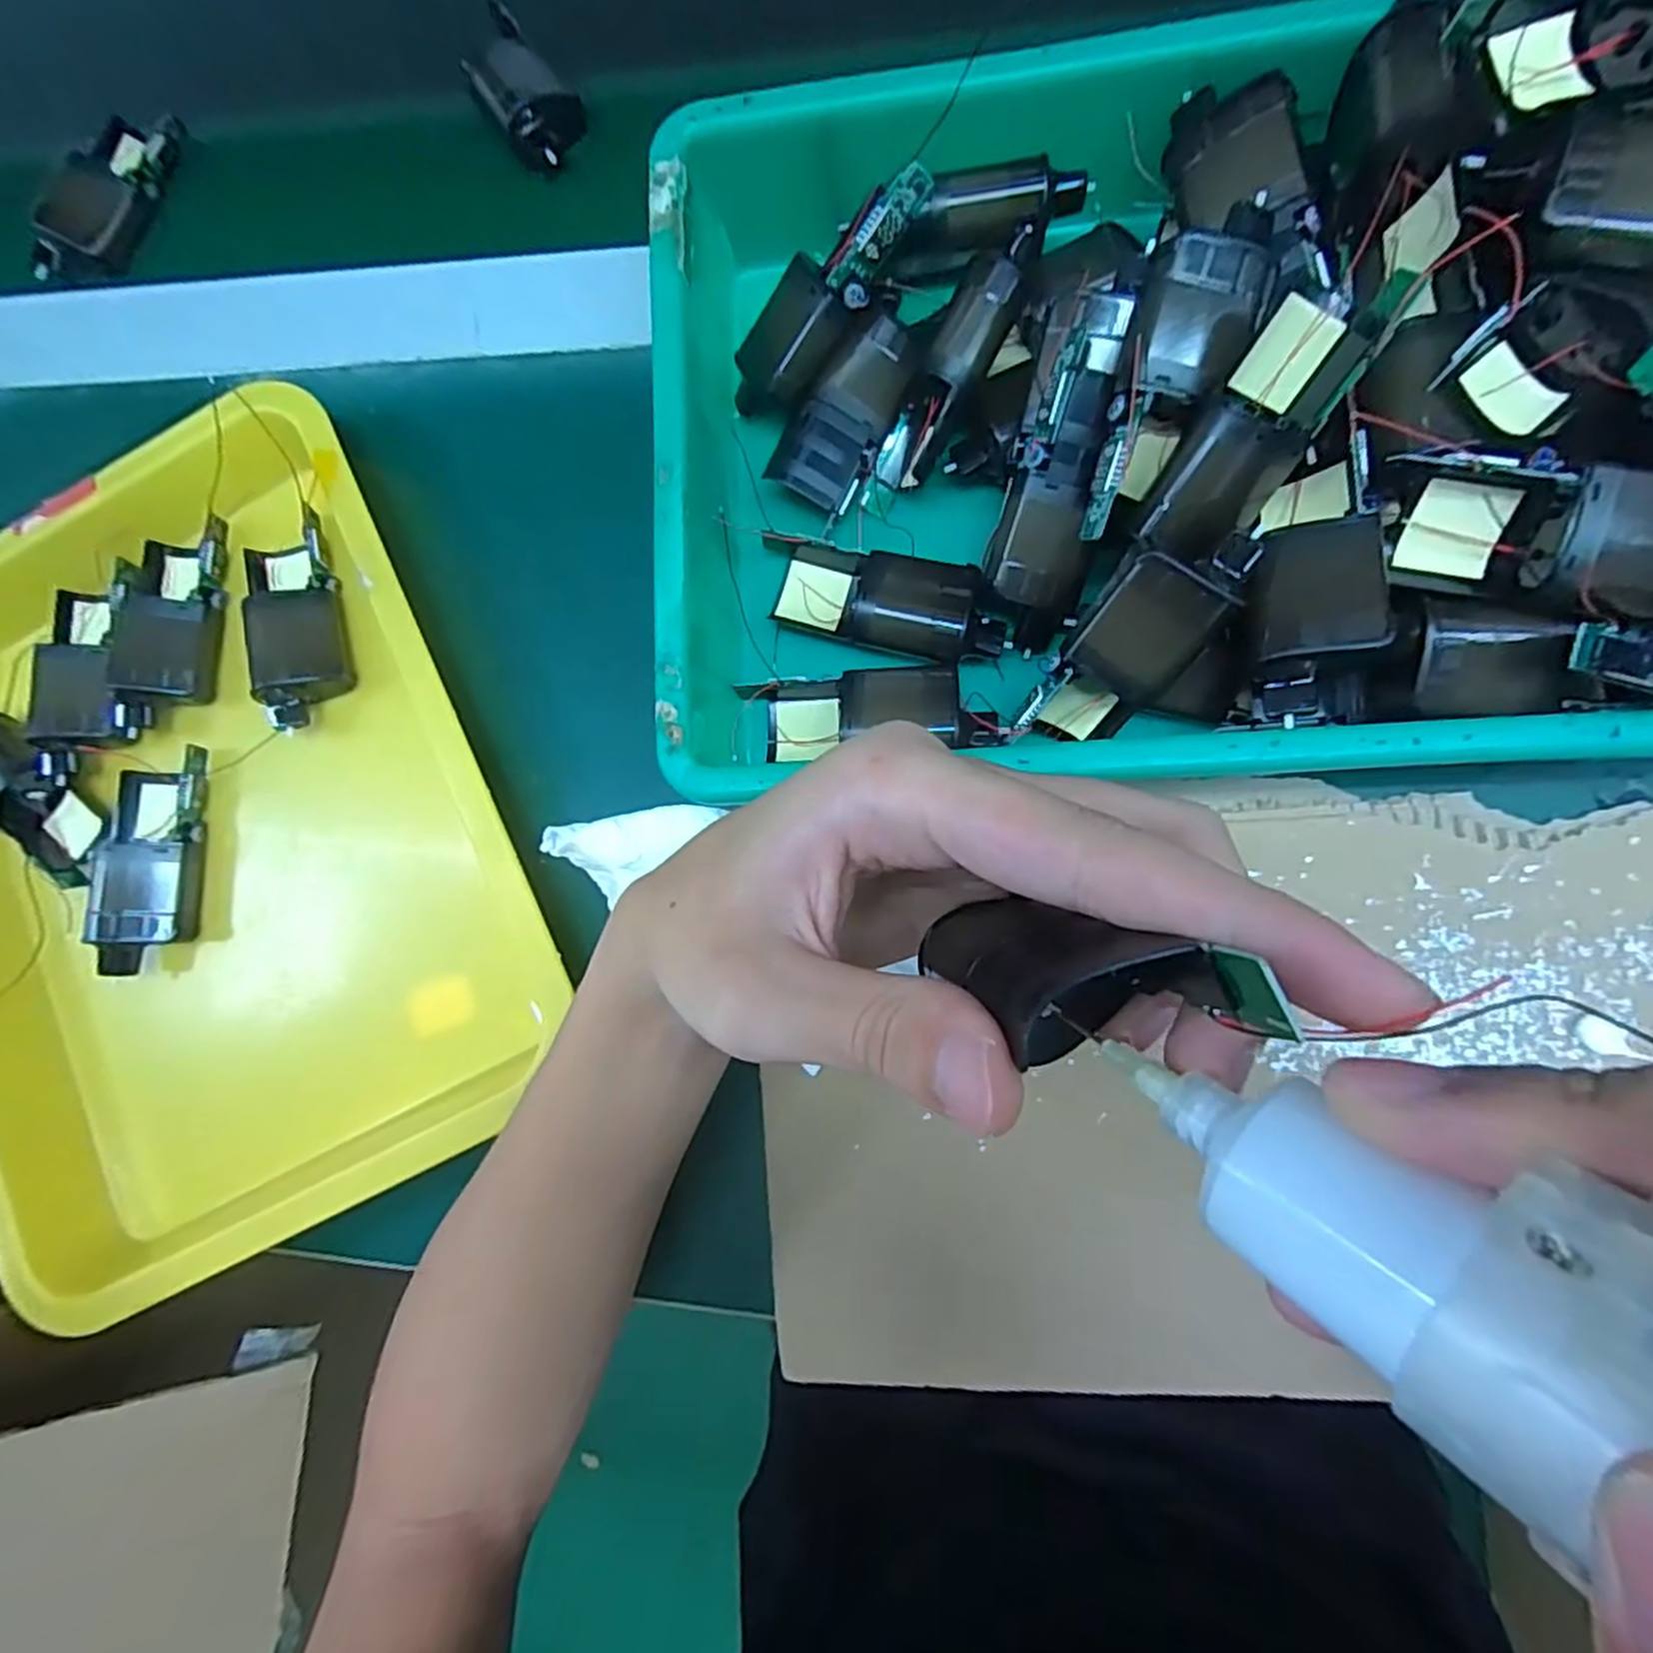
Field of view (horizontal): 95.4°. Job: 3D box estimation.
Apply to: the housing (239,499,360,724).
[{"bbox_3d":[-0.229,-0.089,0.326,0.039,0.022,0.086,-19,82,6],"label":"housing"}]

